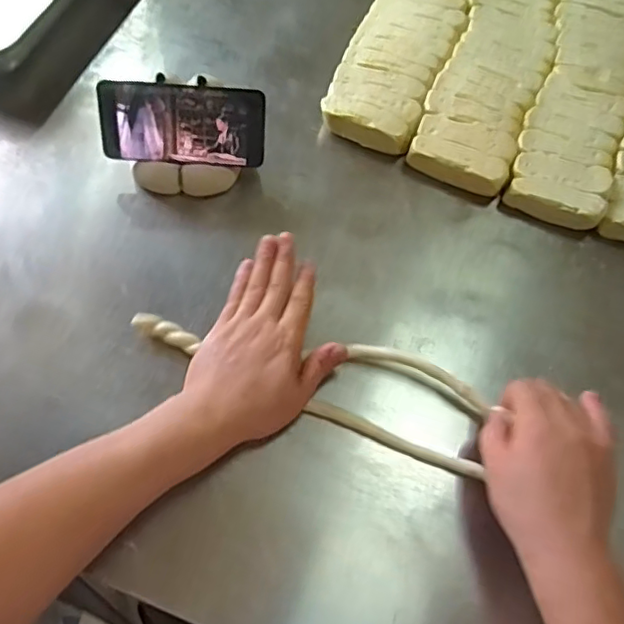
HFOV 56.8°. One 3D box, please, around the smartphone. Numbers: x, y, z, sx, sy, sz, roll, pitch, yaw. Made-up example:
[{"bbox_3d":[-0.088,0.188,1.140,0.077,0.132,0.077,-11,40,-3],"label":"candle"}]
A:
[{"bbox_3d":[-0.129,-0.187,0.581,0.159,0.074,0.009,4,27,-4],"label":"smartphone"}]

